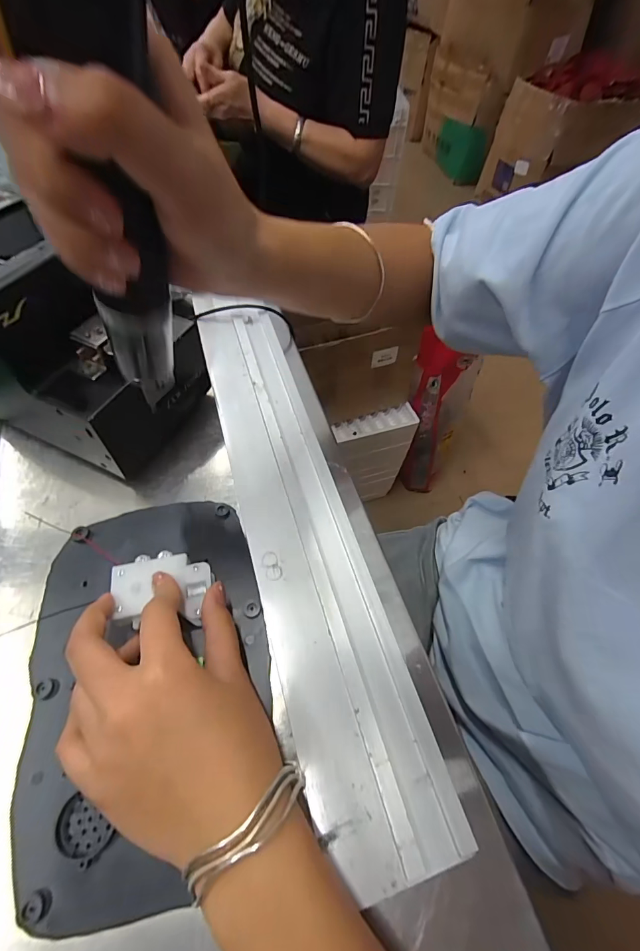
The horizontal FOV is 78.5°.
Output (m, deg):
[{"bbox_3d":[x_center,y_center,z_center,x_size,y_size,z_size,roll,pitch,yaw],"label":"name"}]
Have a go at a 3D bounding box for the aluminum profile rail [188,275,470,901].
[{"bbox_3d":[-0.019,0.016,0.311,0.087,0.028,0.446,-15,60,-7],"label":"aluminum profile rail"}]

